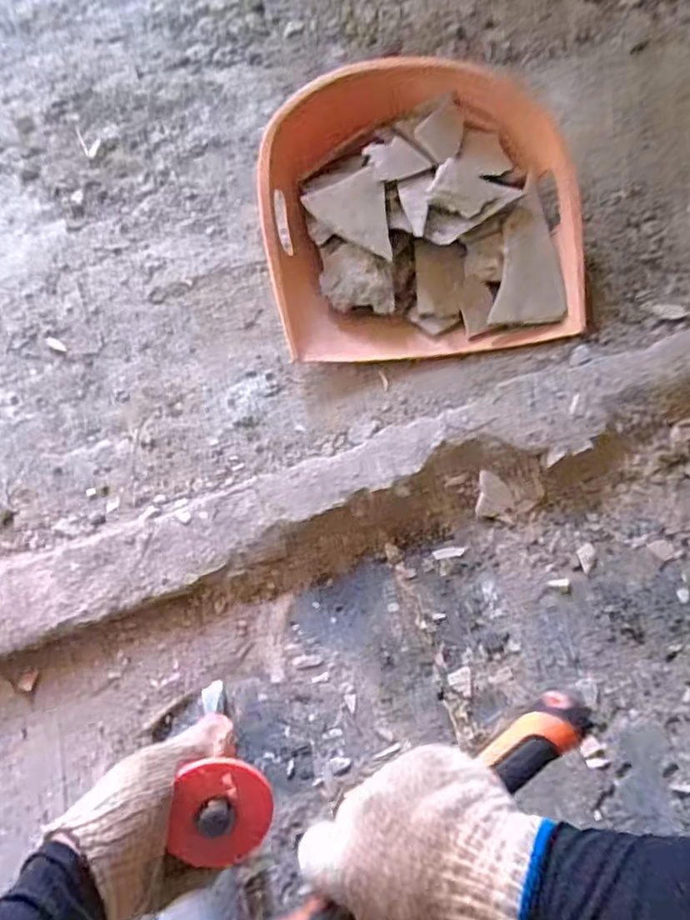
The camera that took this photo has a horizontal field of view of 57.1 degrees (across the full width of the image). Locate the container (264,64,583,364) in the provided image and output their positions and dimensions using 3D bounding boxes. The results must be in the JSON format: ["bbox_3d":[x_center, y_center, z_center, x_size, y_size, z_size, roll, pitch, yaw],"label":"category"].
[{"bbox_3d":[0.095,-0.322,0.818,0.396,0.163,0.363,-7,57,1],"label":"container"}]

